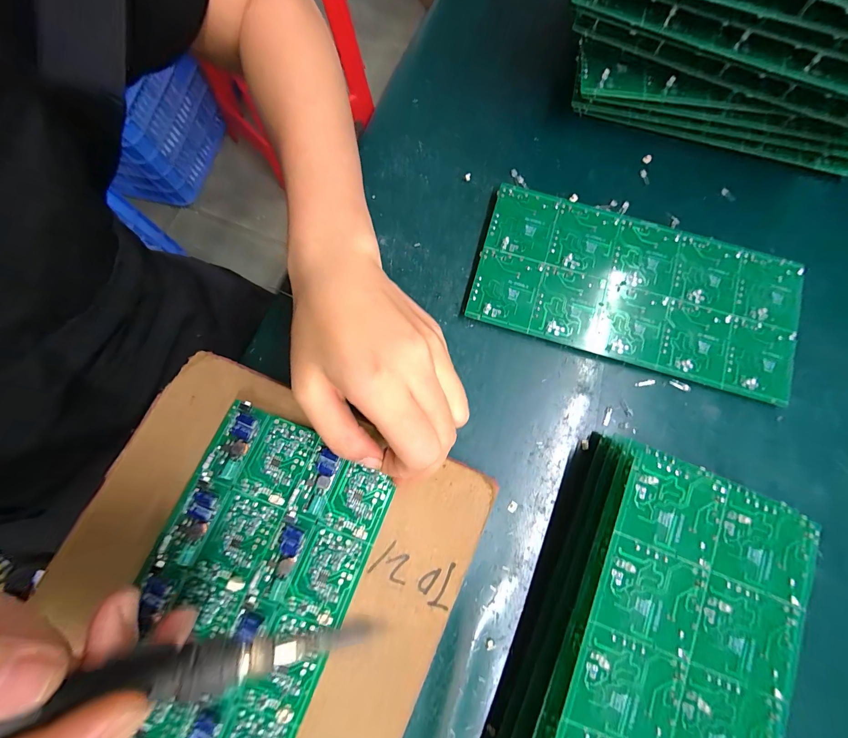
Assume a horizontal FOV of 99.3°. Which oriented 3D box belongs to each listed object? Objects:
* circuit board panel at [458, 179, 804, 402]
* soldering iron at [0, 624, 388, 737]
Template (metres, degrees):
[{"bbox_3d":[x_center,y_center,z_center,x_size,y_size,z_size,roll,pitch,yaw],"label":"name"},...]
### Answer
[{"bbox_3d":[0.149,-0.056,0.254,0.221,0.004,0.104,16,81,2],"label":"circuit board panel"},{"bbox_3d":[-0.111,0.106,0.118,0.195,0.013,0.015,1,79,-18],"label":"soldering iron"}]

